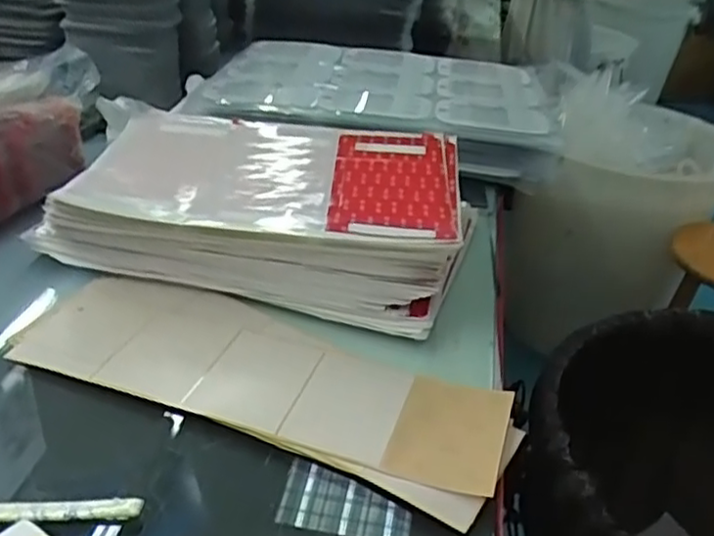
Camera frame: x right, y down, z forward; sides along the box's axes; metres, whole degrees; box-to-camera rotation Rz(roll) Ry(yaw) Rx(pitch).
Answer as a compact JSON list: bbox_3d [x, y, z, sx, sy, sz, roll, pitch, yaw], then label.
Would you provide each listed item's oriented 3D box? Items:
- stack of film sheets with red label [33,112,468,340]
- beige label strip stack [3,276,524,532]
[{"bbox_3d":[-0.082,-0.062,0.622,0.339,0.072,0.246,8,32,6],"label":"stack of film sheets with red label"},{"bbox_3d":[-0.068,0.070,0.474,0.343,0.012,0.116,15,34,17],"label":"beige label strip stack"}]

